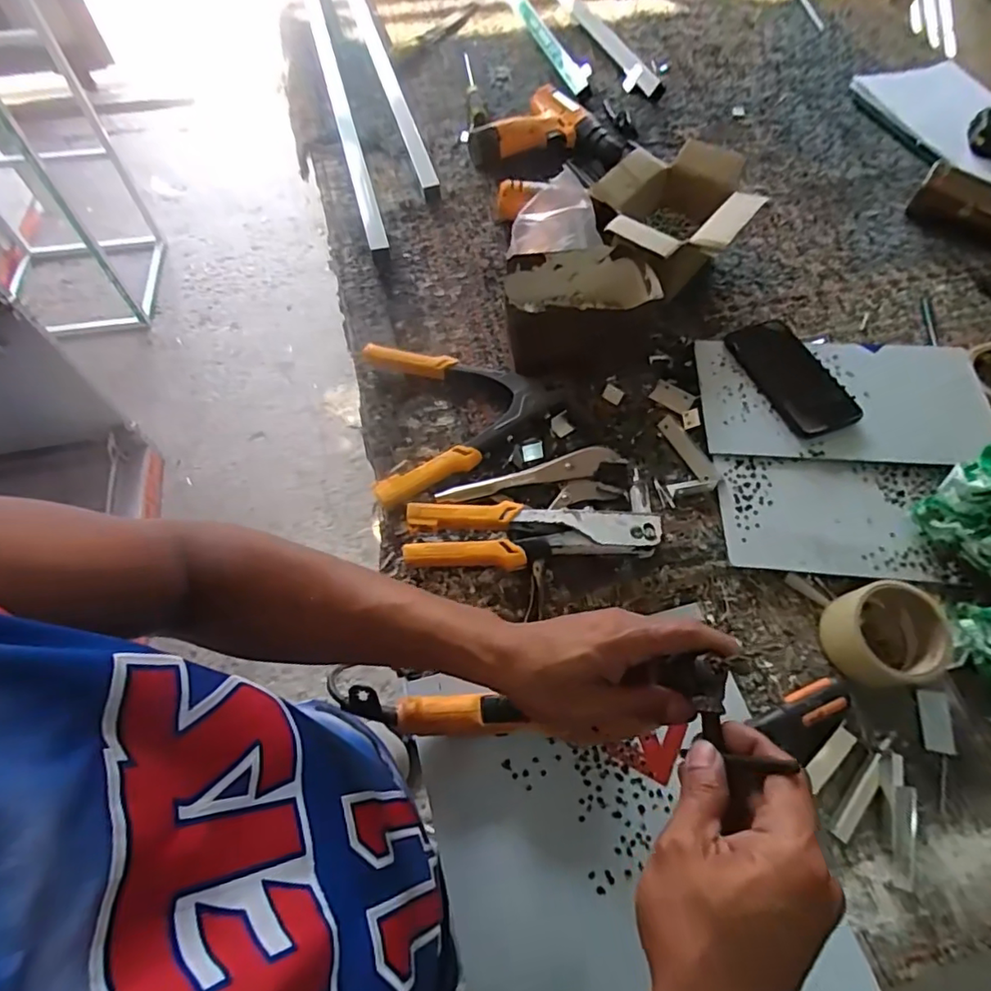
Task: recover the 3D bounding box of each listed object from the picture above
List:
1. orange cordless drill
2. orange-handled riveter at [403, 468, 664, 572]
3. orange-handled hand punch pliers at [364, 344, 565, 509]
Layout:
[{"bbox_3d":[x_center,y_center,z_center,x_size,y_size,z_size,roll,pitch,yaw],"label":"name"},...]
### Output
[{"bbox_3d":[0.078,-0.581,0.880,0.229,0.053,0.162,4,64,0],"label":"orange cordless drill"},{"bbox_3d":[0.036,0.033,0.544,0.239,0.045,0.075,-5,65,-4],"label":"orange-handled riveter"},{"bbox_3d":[-0.032,-0.094,0.623,0.211,0.046,0.214,-7,65,-5],"label":"orange-handled hand punch pliers"}]

